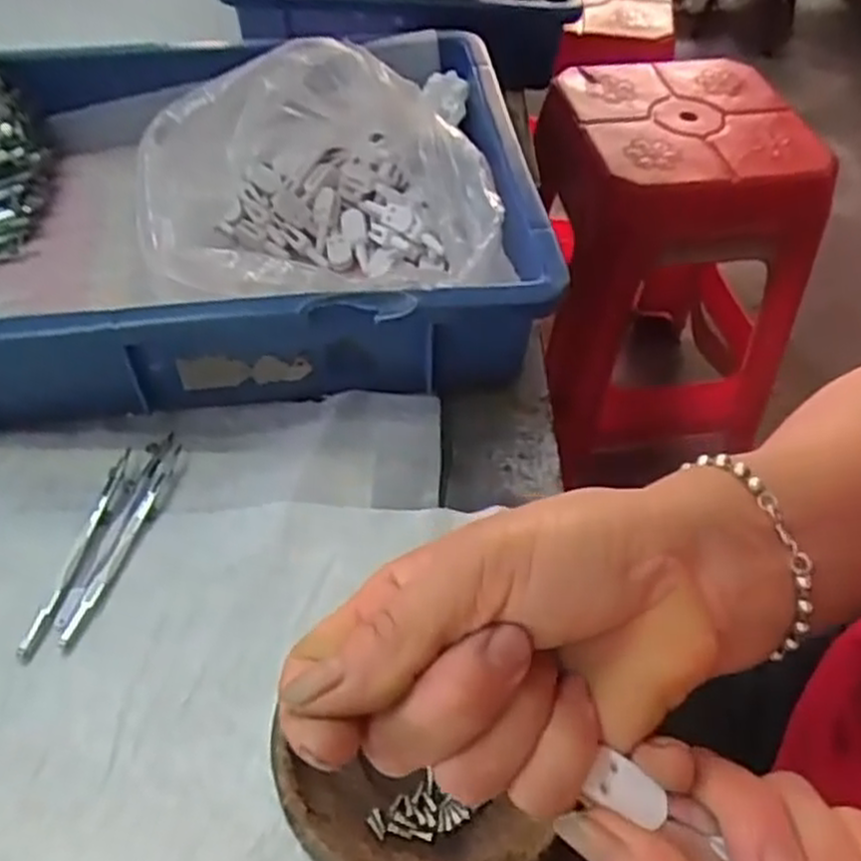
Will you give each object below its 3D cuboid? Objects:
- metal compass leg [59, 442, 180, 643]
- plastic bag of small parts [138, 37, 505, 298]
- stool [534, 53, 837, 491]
[{"bbox_3d":[-0.142,0.048,0.370,0.008,0.007,0.110,12,50,9],"label":"metal compass leg"},{"bbox_3d":[-0.057,-0.132,0.451,0.178,0.108,0.176,0,49,-2],"label":"plastic bag of small parts"},{"bbox_3d":[0.288,-0.215,1.079,0.325,0.438,0.340,-8,50,-8],"label":"stool"}]

